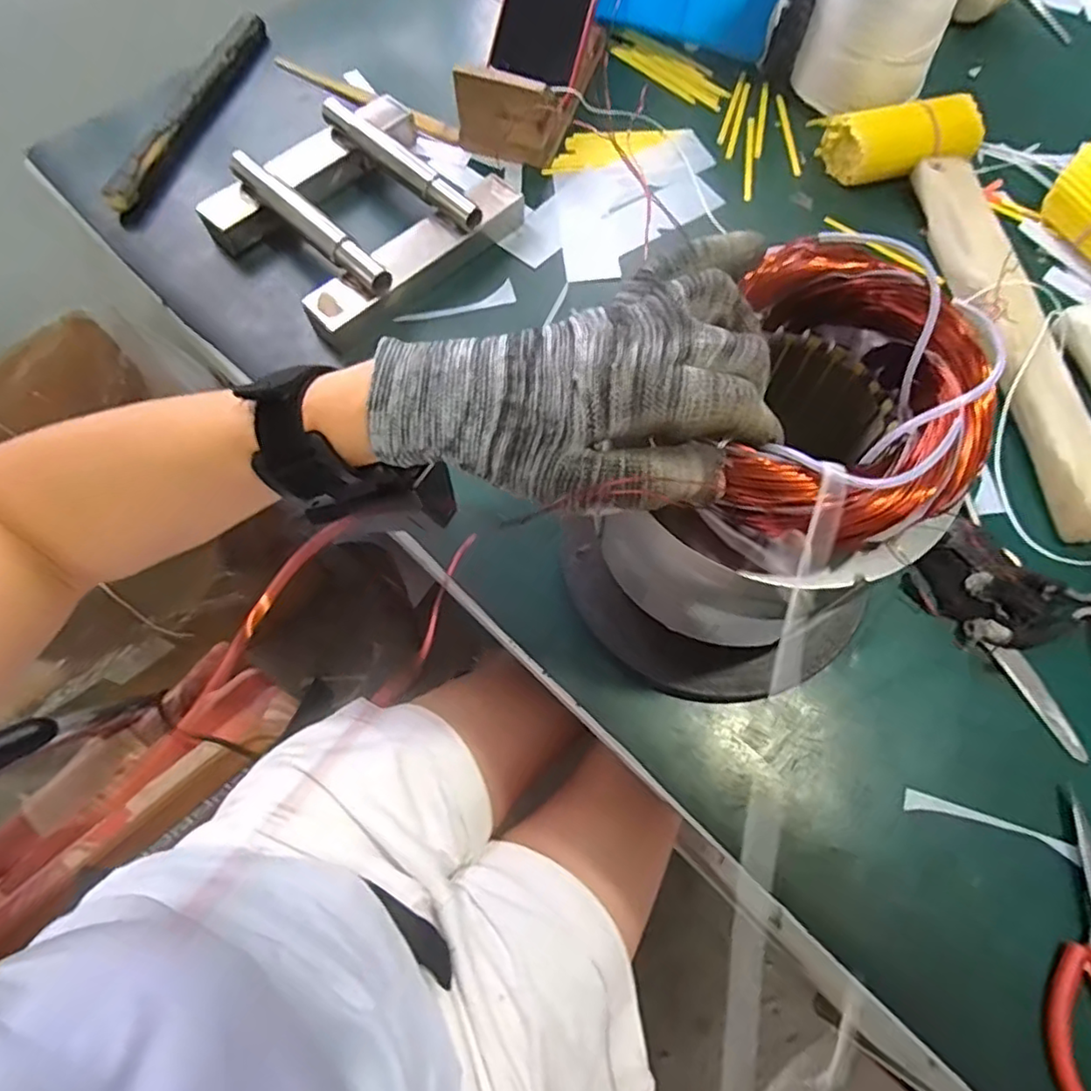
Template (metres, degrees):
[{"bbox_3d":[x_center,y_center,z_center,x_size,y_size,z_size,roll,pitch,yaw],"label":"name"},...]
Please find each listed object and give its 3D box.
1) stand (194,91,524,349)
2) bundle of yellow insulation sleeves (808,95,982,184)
[{"bbox_3d":[-0.147,-0.274,0.505,0.182,0.045,0.200,42,73,15],"label":"stand"},{"bbox_3d":[0.298,-0.342,0.534,0.127,0.049,0.058,-6,68,-3],"label":"bundle of yellow insulation sleeves"}]

